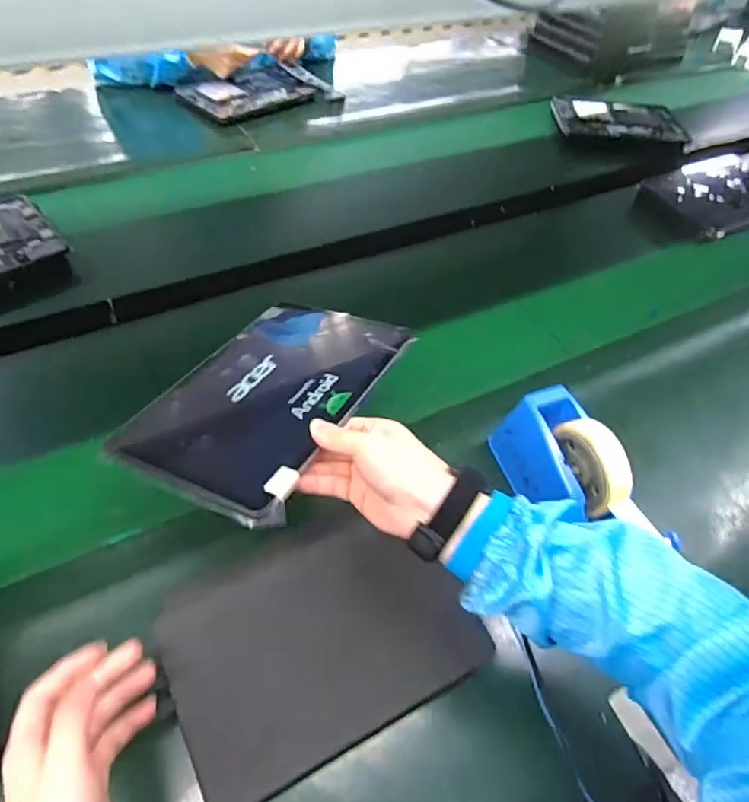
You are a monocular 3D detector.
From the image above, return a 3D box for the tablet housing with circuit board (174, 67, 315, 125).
[{"bbox_3d":[-0.259,-0.622,1.104,0.253,0.022,0.181,-32,60,-27],"label":"tablet housing with circuit board"}]

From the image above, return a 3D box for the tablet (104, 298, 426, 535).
[{"bbox_3d":[-0.090,-0.012,0.491,0.166,0.010,0.255,15,44,22],"label":"tablet"}]

